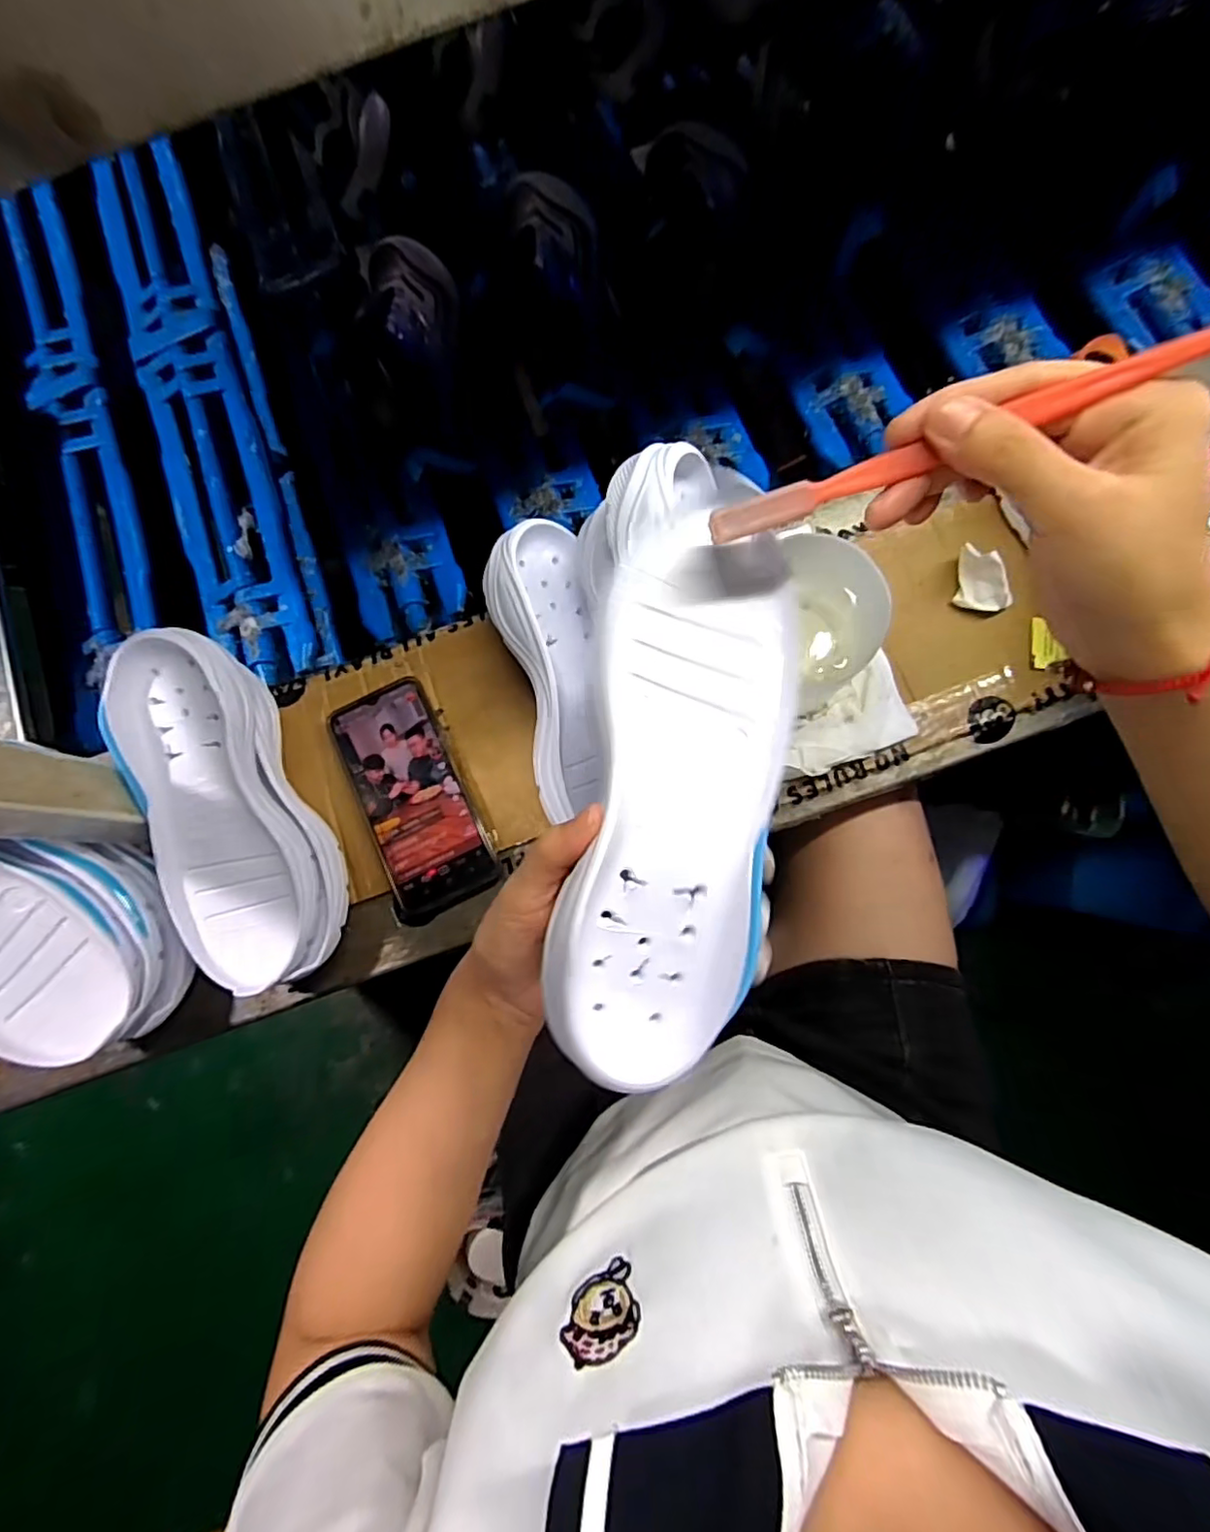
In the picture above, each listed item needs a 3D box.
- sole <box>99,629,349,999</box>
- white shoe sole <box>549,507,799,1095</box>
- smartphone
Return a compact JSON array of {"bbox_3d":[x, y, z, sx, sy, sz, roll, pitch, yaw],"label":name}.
[{"bbox_3d":[-0.261,0.036,0.416,0.104,0.081,0.234,-23,82,3],"label":"sole"},{"bbox_3d":[0.030,0.013,0.256,0.085,0.036,0.227,9,83,6],"label":"white shoe sole"},{"bbox_3d":[-0.142,0.021,0.446,0.078,0.017,0.165,-26,82,2],"label":"smartphone"}]

